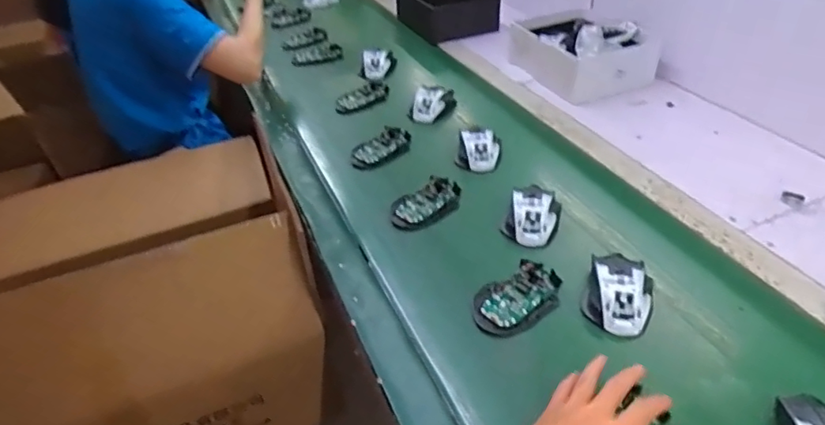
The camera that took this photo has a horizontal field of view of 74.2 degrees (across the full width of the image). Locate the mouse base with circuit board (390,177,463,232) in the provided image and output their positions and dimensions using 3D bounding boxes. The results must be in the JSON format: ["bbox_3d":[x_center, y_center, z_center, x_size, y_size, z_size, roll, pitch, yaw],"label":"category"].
[{"bbox_3d":[0.021,-0.014,0.791,0.117,0.018,0.070,-24,42,-24],"label":"mouse base with circuit board"}]

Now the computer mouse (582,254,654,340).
[{"bbox_3d":[0.236,0.086,0.620,0.071,0.033,0.103,12,40,20],"label":"computer mouse"}]

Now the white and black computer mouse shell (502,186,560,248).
[{"bbox_3d":[0.163,0.002,0.735,0.067,0.035,0.090,13,41,21],"label":"white and black computer mouse shell"}]

